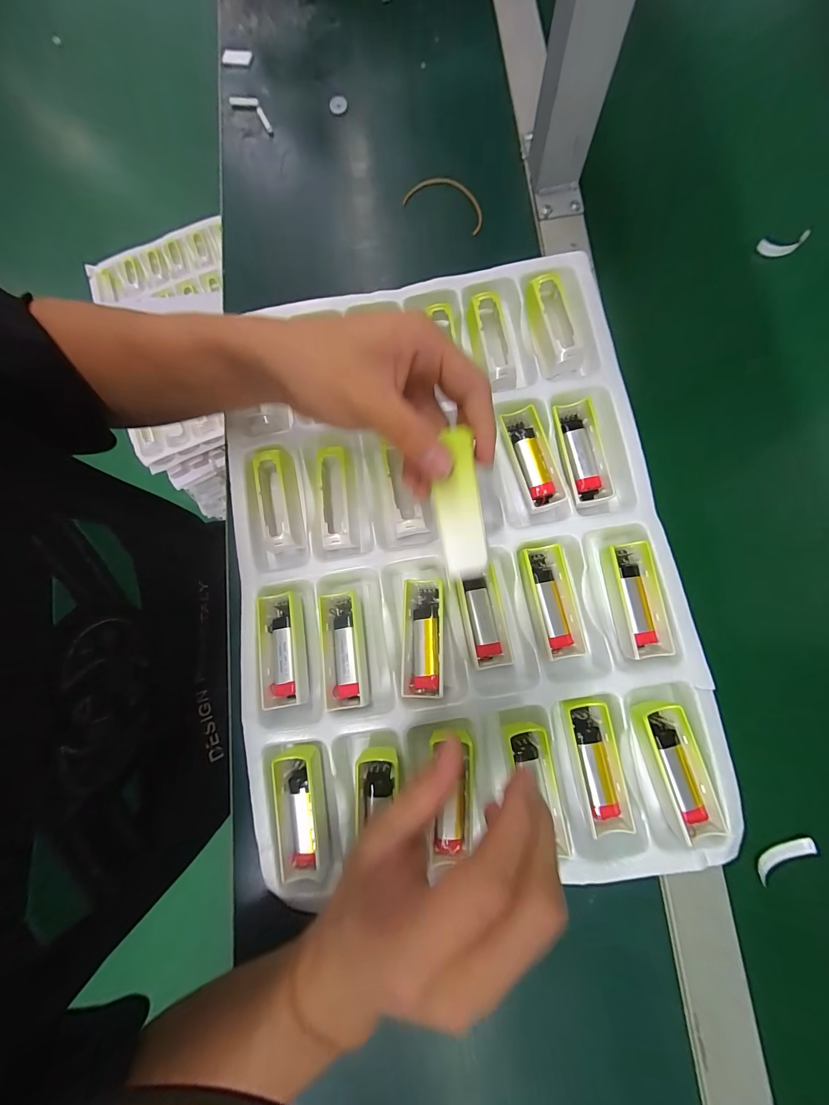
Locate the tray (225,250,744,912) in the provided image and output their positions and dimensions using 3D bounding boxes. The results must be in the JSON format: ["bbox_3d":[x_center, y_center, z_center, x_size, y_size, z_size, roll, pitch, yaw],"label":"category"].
[{"bbox_3d":[0.021,-0.003,0.281,0.319,0.032,0.456,-11,80,3],"label":"tray"}]

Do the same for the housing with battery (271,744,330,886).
[{"bbox_3d":[-0.078,0.176,0.253,0.032,0.017,0.081,-8,80,3],"label":"housing with battery"}]

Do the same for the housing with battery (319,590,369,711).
[{"bbox_3d":[-0.051,0.069,0.269,0.030,0.021,0.079,-8,80,3],"label":"housing with battery"}]

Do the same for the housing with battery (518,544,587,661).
[{"bbox_3d":[0.100,0.036,0.273,0.031,0.022,0.078,-14,80,2],"label":"housing with battery"}]

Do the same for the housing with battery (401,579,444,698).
[{"bbox_3d":[0.006,0.059,0.261,0.028,0.017,0.079,1,65,1],"label":"housing with battery"}]

